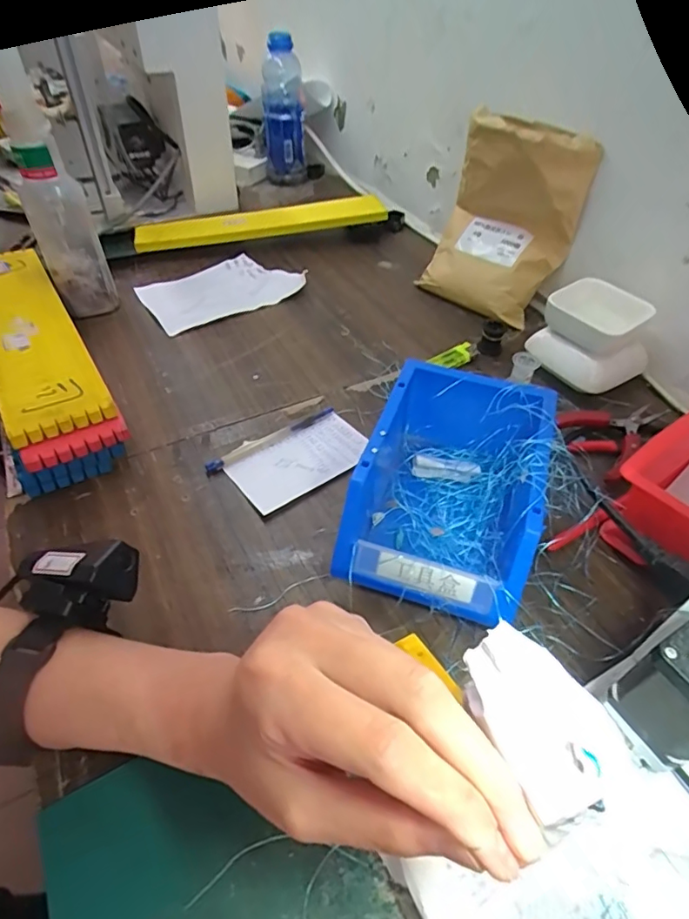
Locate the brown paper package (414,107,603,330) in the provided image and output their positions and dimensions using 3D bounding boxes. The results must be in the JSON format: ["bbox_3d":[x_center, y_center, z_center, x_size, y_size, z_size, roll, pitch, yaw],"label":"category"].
[{"bbox_3d":[0.172,-0.268,0.598,0.077,0.196,0.157,-31,55,-29],"label":"brown paper package"}]

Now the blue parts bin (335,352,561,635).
[{"bbox_3d":[0.078,0.023,0.388,0.120,0.089,0.181,16,47,12],"label":"blue parts bin"}]

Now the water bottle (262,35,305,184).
[{"bbox_3d":[-0.108,-0.631,0.931,0.073,0.187,0.079,-3,46,-6],"label":"water bottle"}]

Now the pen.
[{"bbox_3d":[-0.065,-0.020,0.476,0.133,0.006,0.013,-27,53,-26],"label":"pen"}]

